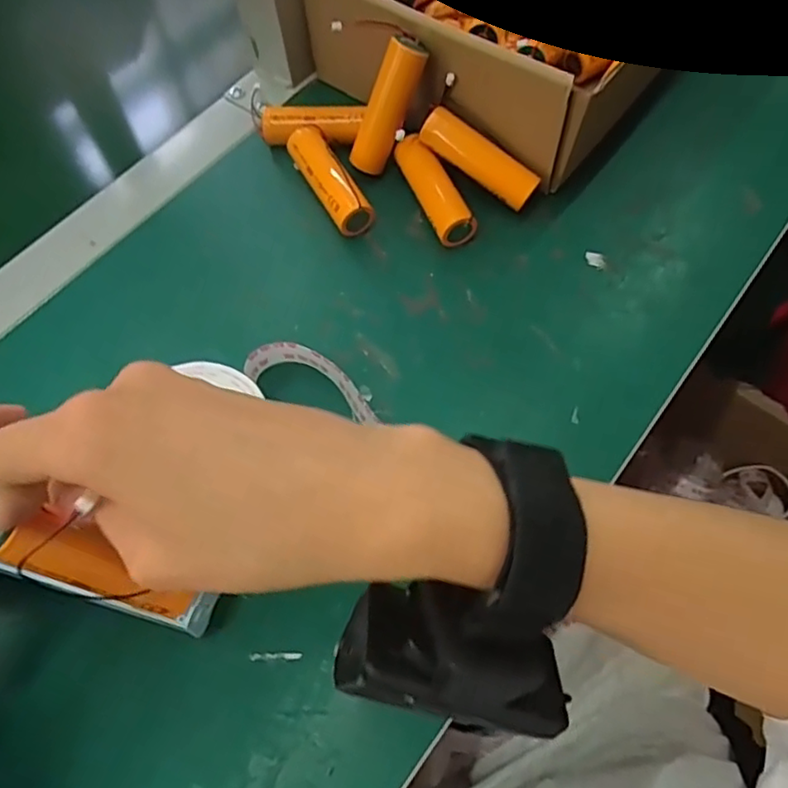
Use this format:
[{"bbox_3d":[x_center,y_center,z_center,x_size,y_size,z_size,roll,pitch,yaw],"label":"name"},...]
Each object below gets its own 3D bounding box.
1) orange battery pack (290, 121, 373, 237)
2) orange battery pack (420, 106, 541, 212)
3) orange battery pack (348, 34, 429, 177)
[{"bbox_3d":[-0.038,-0.124,0.363,0.022,0.025,0.071,-29,63,-12],"label":"orange battery pack"},{"bbox_3d":[0.048,-0.132,0.351,0.071,0.015,0.018,37,68,2],"label":"orange battery pack"},{"bbox_3d":[-0.004,-0.160,0.351,0.018,0.073,0.016,-16,55,-43],"label":"orange battery pack"}]

